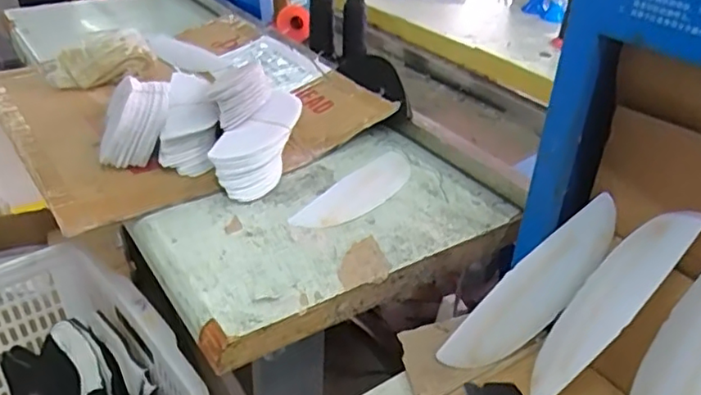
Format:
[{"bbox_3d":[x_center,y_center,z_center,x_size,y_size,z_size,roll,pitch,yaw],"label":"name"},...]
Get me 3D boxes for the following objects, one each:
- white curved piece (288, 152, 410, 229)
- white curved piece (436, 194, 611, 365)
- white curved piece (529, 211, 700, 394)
[{"bbox_3d":[0.013,-0.009,0.763,0.072,0.004,0.205,24,39,29],"label":"white curved piece"},{"bbox_3d":[0.179,0.093,0.583,0.214,0.068,0.009,-45,15,6],"label":"white curved piece"},{"bbox_3d":[0.232,0.098,0.553,0.028,0.215,0.065,24,17,-39],"label":"white curved piece"}]

